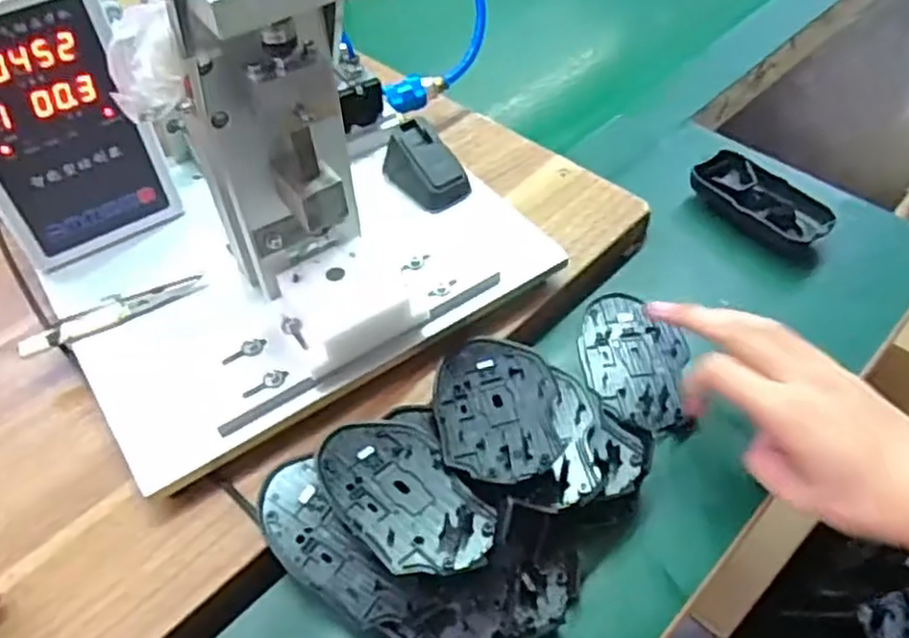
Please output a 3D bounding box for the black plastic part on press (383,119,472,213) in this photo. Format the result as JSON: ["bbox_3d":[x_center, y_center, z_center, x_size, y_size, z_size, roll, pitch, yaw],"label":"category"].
[{"bbox_3d":[-0.022,-0.114,0.557,0.039,0.035,0.062,-35,58,-25],"label":"black plastic part on press"}]

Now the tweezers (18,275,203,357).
[{"bbox_3d":[-0.226,-0.004,0.495,0.115,0.007,0.018,-29,56,-21],"label":"tweezers"}]

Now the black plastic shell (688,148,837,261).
[{"bbox_3d":[0.243,-0.089,0.597,0.044,0.035,0.106,-34,57,-24],"label":"black plastic shell"}]

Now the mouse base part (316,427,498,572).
[{"bbox_3d":[-0.029,0.098,0.415,0.064,0.021,0.111,-29,55,-21],"label":"mouse base part"}]

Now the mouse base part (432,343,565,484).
[{"bbox_3d":[0.026,0.051,0.453,0.072,0.019,0.108,-2,50,0],"label":"mouse base part"}]

